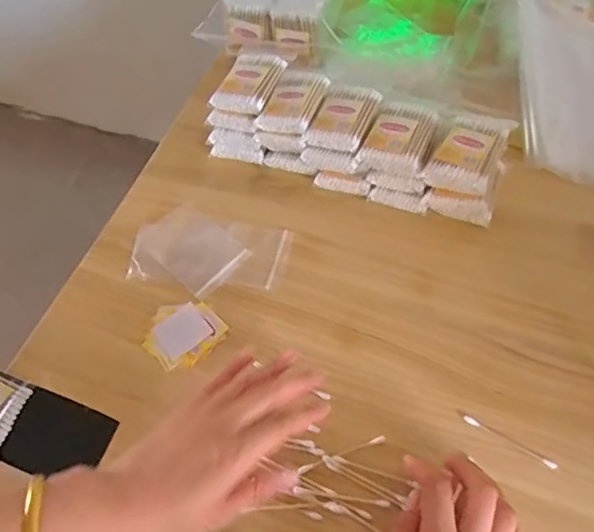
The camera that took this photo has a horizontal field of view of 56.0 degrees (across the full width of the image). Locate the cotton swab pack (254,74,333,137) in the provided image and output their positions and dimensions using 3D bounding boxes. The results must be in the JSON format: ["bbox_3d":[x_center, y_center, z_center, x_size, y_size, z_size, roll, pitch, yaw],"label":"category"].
[{"bbox_3d":[-0.001,-0.163,0.556,0.053,0.019,0.069,22,61,16],"label":"cotton swab pack"}]

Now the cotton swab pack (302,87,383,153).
[{"bbox_3d":[0.046,-0.143,0.539,0.052,0.015,0.069,22,61,16],"label":"cotton swab pack"}]

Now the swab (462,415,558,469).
[{"bbox_3d":[0.163,0.135,0.428,0.072,0.005,0.006,27,64,20],"label":"swab"}]

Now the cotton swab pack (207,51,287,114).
[{"bbox_3d":[-0.048,-0.190,0.572,0.059,0.015,0.078,22,61,16],"label":"cotton swab pack"}]

